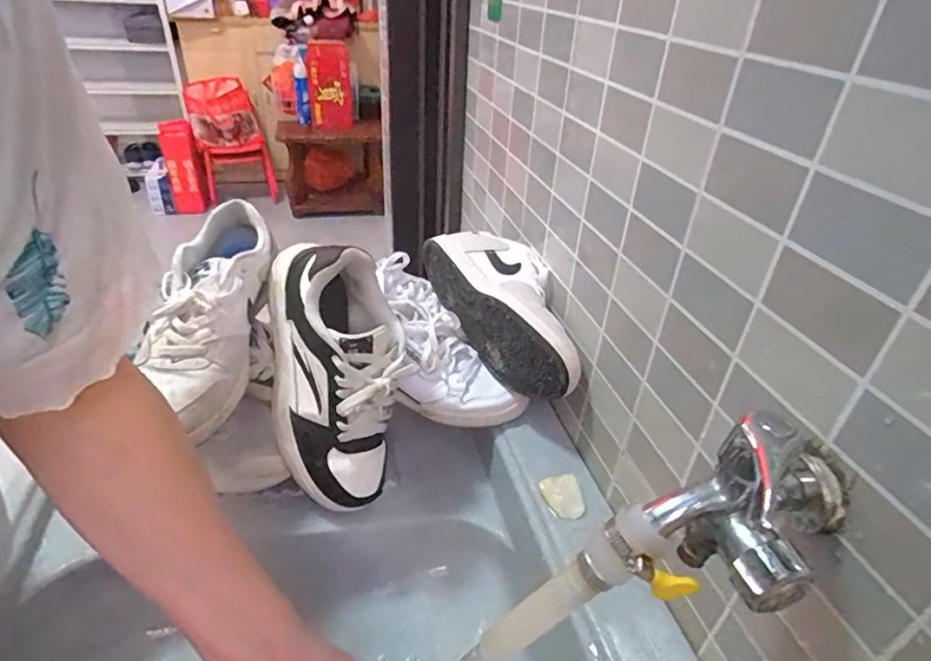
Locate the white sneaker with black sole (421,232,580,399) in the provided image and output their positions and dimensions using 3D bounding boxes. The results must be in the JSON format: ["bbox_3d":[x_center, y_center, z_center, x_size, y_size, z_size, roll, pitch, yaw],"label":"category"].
[{"bbox_3d":[0.053,-0.027,0.625,0.095,0.103,0.257,-20,42,-31],"label":"white sneaker with black sole"}]

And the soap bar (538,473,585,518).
[{"bbox_3d":[0.099,0.166,0.531,0.039,0.015,0.045,-10,37,-19],"label":"soap bar"}]

